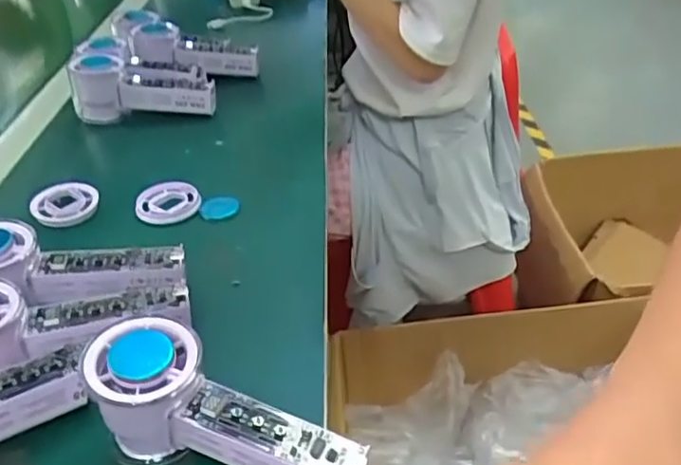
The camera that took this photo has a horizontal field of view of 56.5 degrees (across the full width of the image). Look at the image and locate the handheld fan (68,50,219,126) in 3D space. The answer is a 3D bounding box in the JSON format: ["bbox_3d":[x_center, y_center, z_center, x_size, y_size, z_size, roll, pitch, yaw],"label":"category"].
[{"bbox_3d":[-0.206,-0.157,0.671,0.145,0.057,0.046,-6,35,-2],"label":"handheld fan"}]

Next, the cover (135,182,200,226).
[{"bbox_3d":[-0.144,-0.026,0.529,0.052,0.015,0.043,-13,36,-12],"label":"cover"}]

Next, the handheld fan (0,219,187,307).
[{"bbox_3d":[-0.179,0.025,0.413,0.145,0.036,0.053,6,33,-14],"label":"handheld fan"}]

